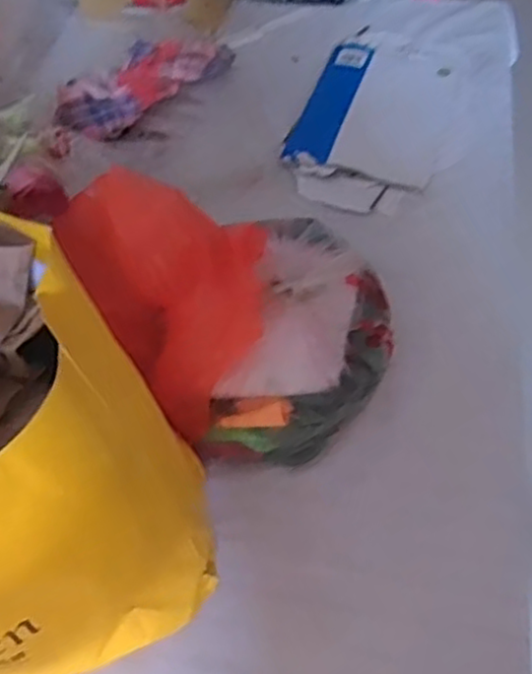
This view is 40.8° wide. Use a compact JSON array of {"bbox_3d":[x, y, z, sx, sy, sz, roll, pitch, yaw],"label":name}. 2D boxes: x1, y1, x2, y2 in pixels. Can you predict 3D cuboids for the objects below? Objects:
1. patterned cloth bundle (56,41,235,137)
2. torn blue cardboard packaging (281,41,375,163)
[{"bbox_3d":[-0.181,-0.371,1.051,0.104,0.078,0.287,35,64,26],"label":"patterned cloth bundle"},{"bbox_3d":[0.096,-0.350,1.044,0.066,0.011,0.278,12,55,18],"label":"torn blue cardboard packaging"}]

